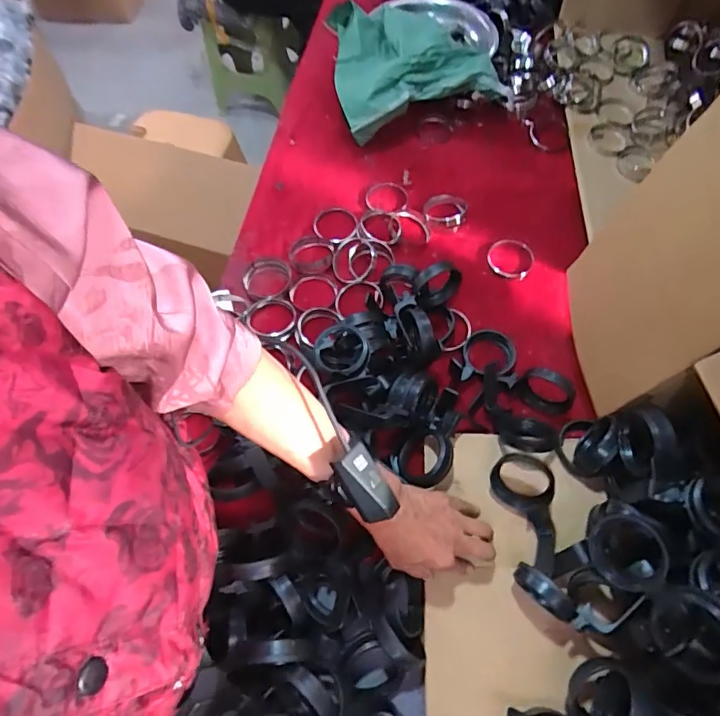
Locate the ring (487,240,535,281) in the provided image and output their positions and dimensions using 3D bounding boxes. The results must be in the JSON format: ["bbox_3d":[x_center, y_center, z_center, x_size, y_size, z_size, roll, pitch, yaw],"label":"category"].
[{"bbox_3d":[0.238,-0.158,0.786,0.076,0.013,0.065,33,90,24],"label":"ring"}]

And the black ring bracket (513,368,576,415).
[{"bbox_3d":[0.244,0.040,0.648,0.072,0.066,0.025,38,50,25],"label":"black ring bracket"}]

